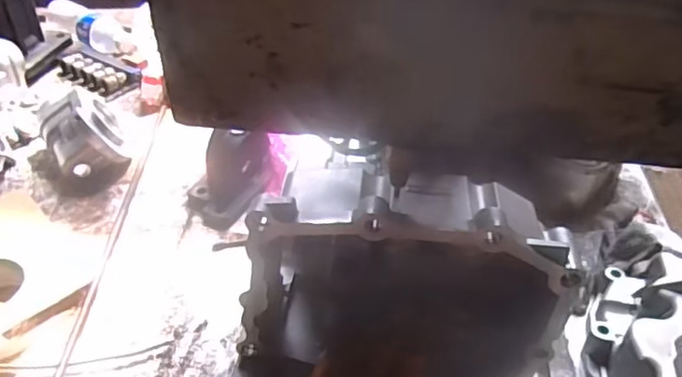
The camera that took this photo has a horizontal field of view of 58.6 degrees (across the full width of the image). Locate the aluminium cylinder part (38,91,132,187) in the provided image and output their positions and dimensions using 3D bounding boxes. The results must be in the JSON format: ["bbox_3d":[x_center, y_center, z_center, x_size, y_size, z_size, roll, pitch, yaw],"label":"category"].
[{"bbox_3d":[-0.338,-0.071,0.801,0.099,0.086,0.102,-16,42,-20],"label":"aluminium cylinder part"}]

